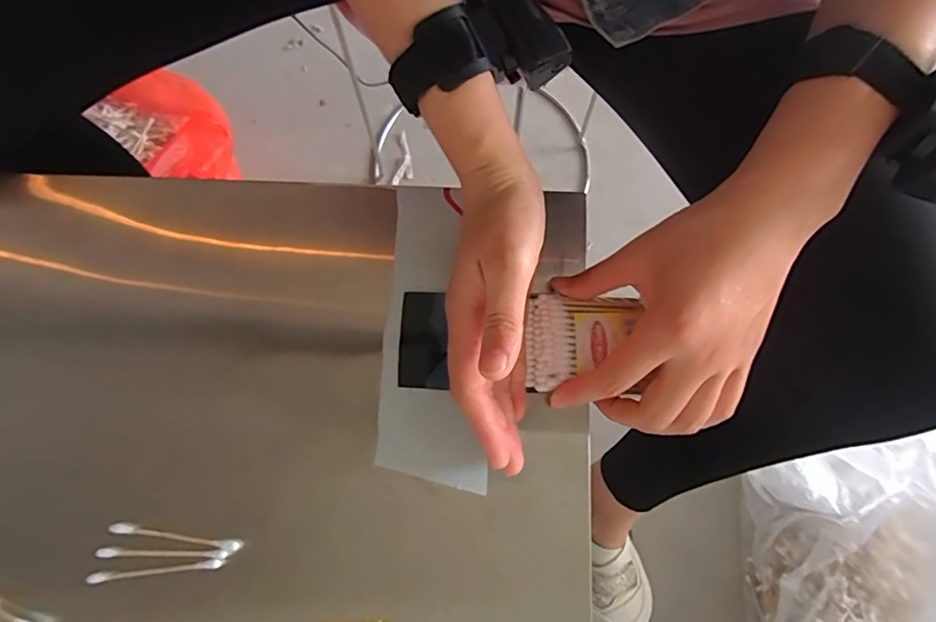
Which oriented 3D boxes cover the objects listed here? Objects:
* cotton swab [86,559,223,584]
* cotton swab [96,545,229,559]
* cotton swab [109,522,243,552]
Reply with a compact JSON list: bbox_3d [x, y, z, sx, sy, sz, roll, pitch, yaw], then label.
[{"bbox_3d":[-0.173,0.144,0.286,0.072,0.007,0.006,-6,76,0],"label":"cotton swab"},{"bbox_3d":[-0.170,0.136,0.290,0.072,0.005,0.005,0,76,1],"label":"cotton swab"},{"bbox_3d":[-0.164,0.127,0.292,0.075,0.005,0.006,7,76,3],"label":"cotton swab"}]

